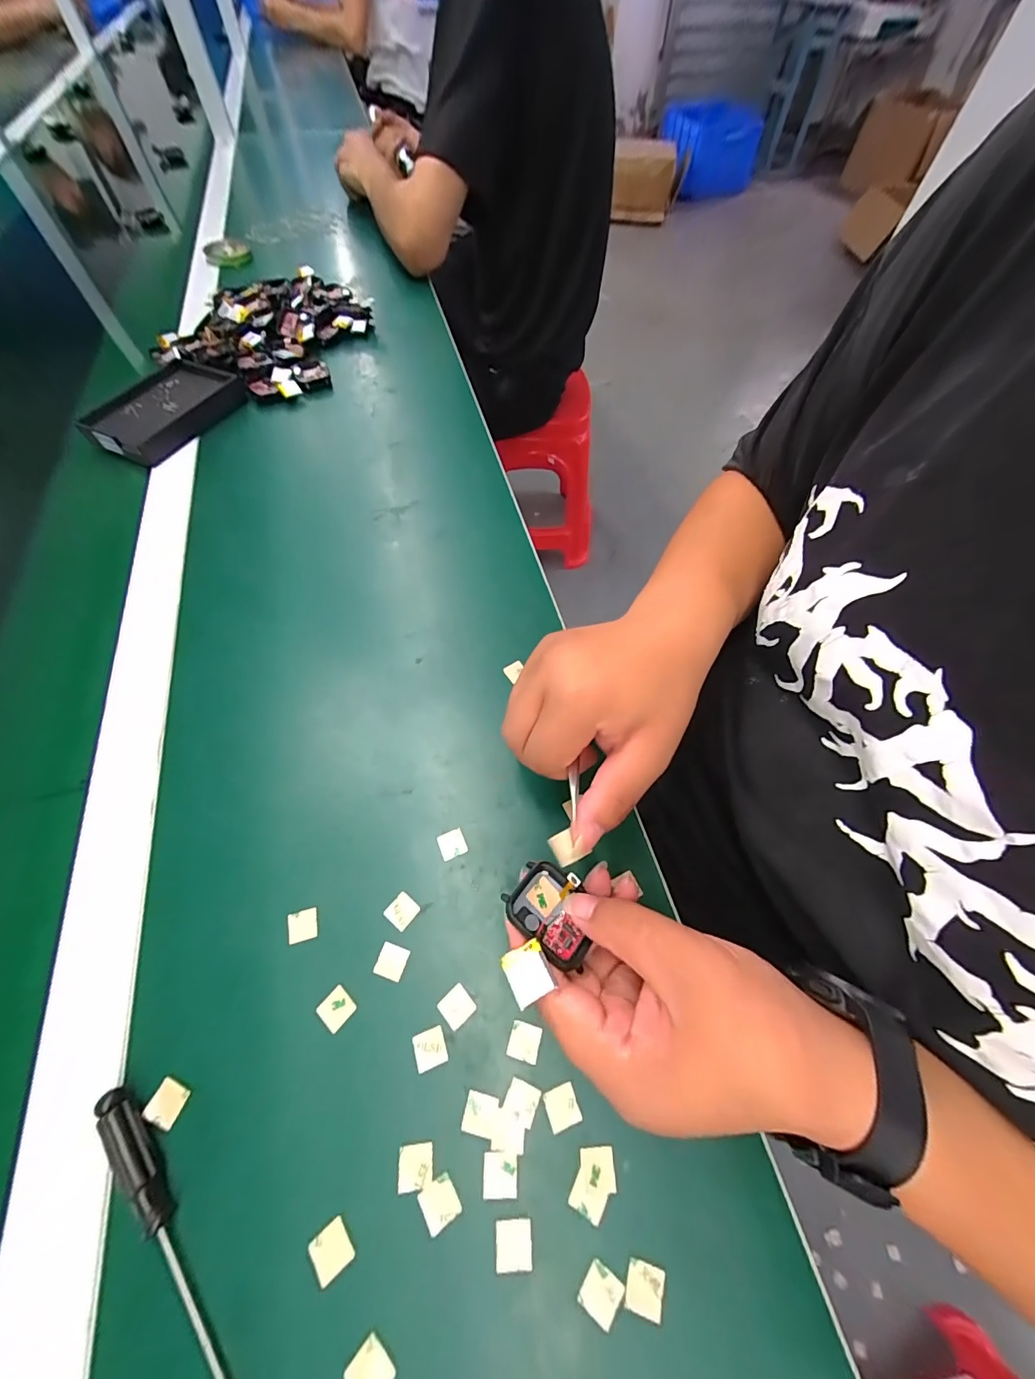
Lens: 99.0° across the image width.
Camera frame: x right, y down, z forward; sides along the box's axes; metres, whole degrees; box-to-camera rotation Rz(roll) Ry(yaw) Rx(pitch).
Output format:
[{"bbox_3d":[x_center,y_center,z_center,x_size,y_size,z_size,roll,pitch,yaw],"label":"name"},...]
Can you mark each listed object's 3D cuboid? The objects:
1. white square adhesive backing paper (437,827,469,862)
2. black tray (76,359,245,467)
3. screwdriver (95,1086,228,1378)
[{"bbox_3d":[-0.041,0.096,0.276,0.016,0.004,0.016,-21,64,-13],"label":"white square adhesive backing paper"},{"bbox_3d":[-0.375,-0.298,0.467,0.095,0.020,0.142,25,63,11],"label":"black tray"},{"bbox_3d":[-0.150,0.236,0.188,0.010,0.016,0.131,-35,68,-19],"label":"screwdriver"}]

